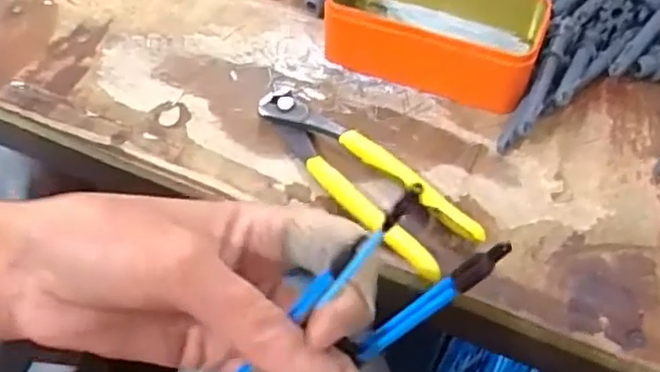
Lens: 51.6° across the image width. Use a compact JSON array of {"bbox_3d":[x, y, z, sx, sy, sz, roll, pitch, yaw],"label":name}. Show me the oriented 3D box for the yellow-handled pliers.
[{"bbox_3d":[0.014,-0.008,0.418,0.043,0.022,0.167,-35,61,-24],"label":"yellow-handled pliers"}]

